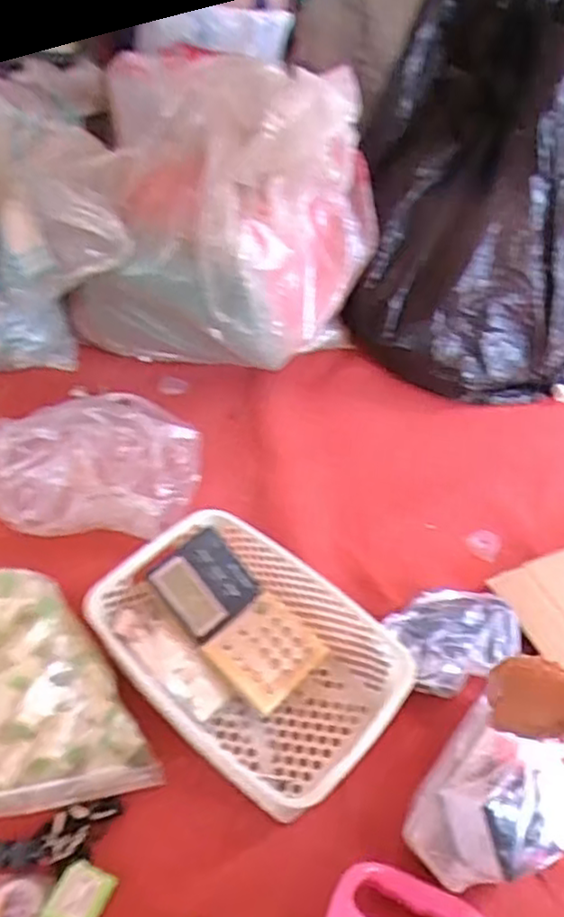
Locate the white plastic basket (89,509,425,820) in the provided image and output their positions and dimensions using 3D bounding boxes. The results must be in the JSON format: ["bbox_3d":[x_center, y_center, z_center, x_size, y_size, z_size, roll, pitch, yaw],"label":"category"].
[{"bbox_3d":[-0.039,0.195,0.688,0.294,0.092,0.200,29,48,22],"label":"white plastic basket"}]

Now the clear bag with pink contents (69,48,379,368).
[{"bbox_3d":[-0.071,-0.312,0.907,0.278,0.354,0.265,31,49,23],"label":"clear bag with pink contents"}]

